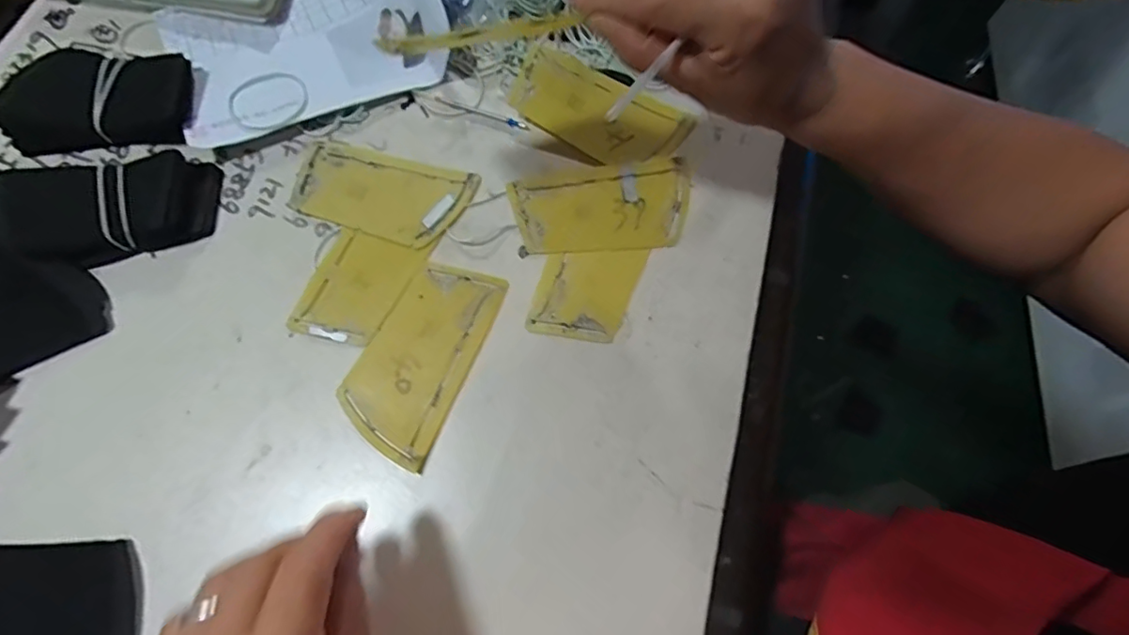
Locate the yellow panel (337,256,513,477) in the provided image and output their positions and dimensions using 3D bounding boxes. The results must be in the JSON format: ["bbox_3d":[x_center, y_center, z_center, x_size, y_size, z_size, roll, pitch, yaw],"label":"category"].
[{"bbox_3d":[-0.088,0.022,0.340,0.064,0.004,0.122,21,70,5],"label":"yellow panel"}]

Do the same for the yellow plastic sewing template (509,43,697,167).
[{"bbox_3d":[0.023,-0.145,0.397,0.125,0.009,0.062,26,79,3],"label":"yellow plastic sewing template"}]

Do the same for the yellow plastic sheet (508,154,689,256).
[{"bbox_3d":[0.028,-0.073,0.374,0.117,0.004,0.065,-11,72,-4],"label":"yellow plastic sheet"}]

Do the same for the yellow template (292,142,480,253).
[{"bbox_3d":[-0.124,-0.087,0.379,0.116,0.004,0.065,17,69,4],"label":"yellow template"}]

